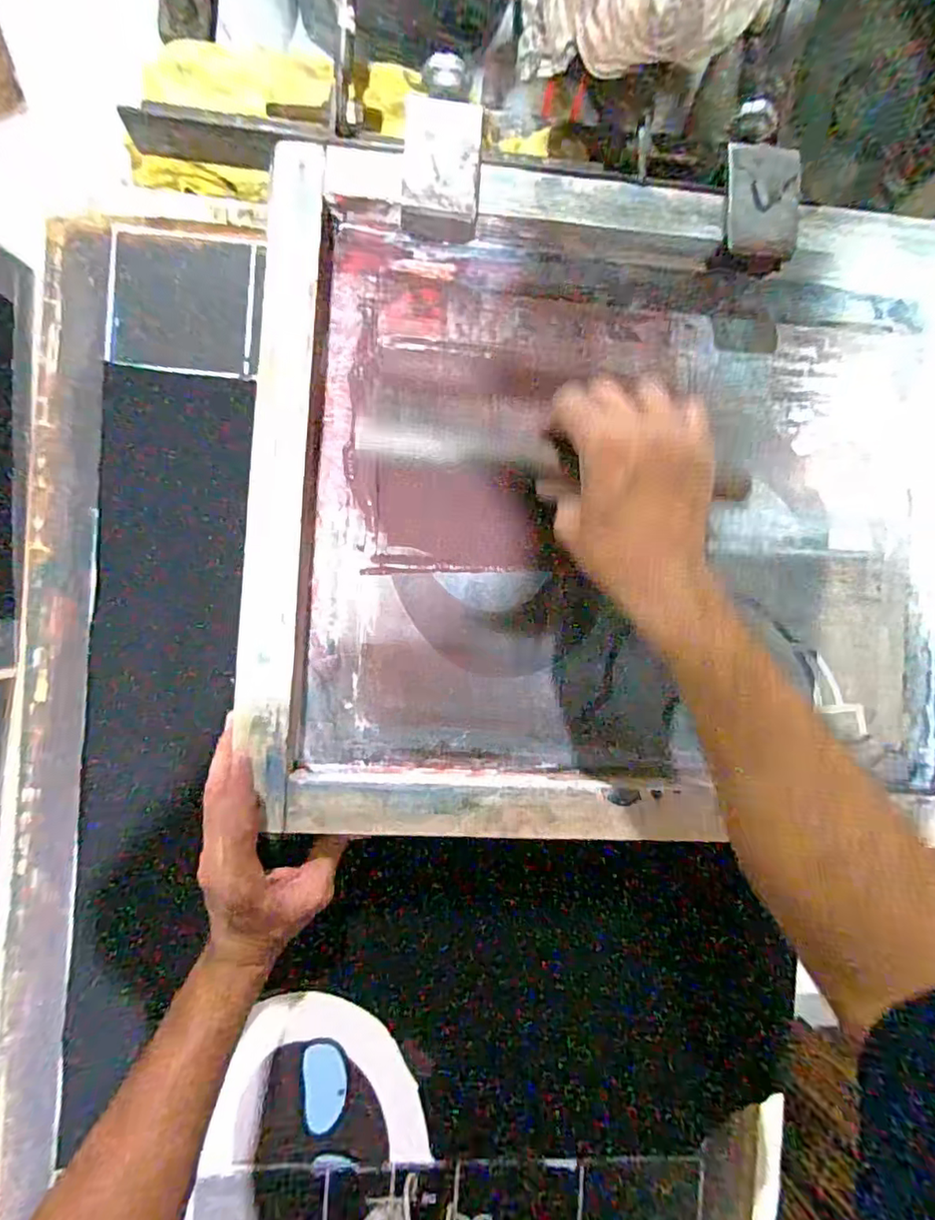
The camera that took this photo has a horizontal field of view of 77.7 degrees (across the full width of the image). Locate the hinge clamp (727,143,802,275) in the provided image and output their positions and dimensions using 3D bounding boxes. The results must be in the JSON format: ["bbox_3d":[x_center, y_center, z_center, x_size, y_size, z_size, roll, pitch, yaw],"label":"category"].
[{"bbox_3d":[0.213,-0.292,0.423,0.052,0.020,0.081,-2,90,-4],"label":"hinge clamp"}]

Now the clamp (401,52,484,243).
[{"bbox_3d":[-0.017,-0.330,0.416,0.054,0.041,0.120,5,90,-4],"label":"clamp"}]

